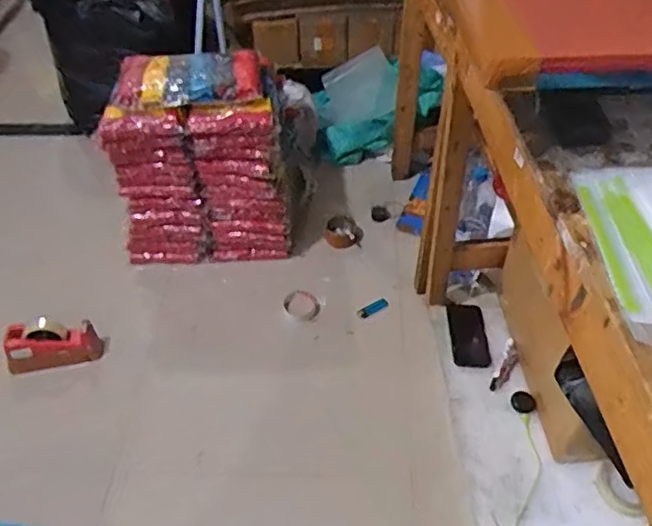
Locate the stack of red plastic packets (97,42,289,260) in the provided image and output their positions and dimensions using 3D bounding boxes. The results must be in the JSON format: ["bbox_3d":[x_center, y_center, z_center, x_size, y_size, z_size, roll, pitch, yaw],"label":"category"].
[{"bbox_3d":[-0.312,-0.251,1.565,0.425,0.493,0.230,-6,46,-4],"label":"stack of red plastic packets"}]

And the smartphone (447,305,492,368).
[{"bbox_3d":[0.327,0.165,1.413,0.080,0.017,0.164,-2,46,1],"label":"smartphone"}]

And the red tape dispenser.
[{"bbox_3d":[-0.604,0.175,1.373,0.203,0.099,0.078,-7,46,-5],"label":"red tape dispenser"}]

